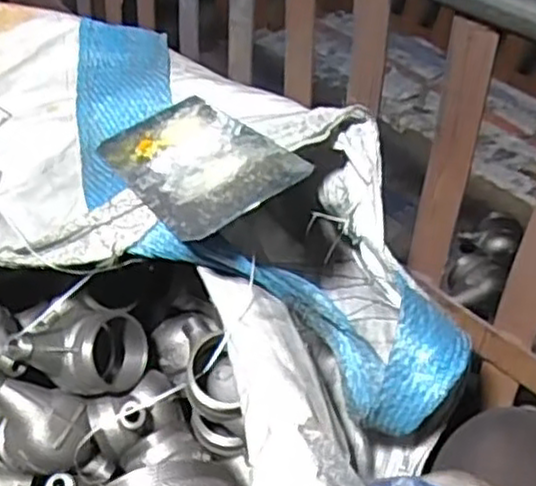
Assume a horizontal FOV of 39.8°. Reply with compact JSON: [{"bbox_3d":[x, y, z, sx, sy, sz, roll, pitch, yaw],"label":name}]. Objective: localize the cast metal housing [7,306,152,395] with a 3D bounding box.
[{"bbox_3d":[-0.179,0.105,0.736,0.113,0.087,0.079,3,42,0],"label":"cast metal housing"}]

